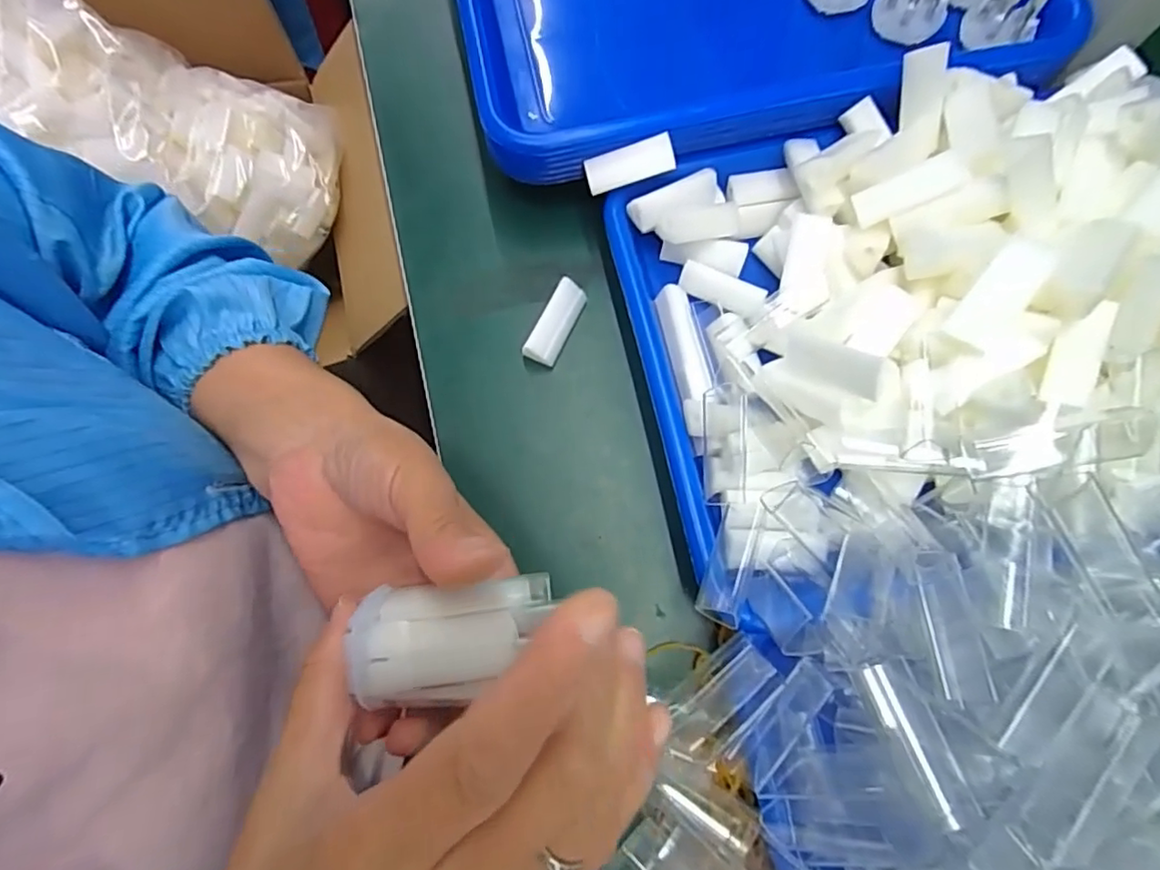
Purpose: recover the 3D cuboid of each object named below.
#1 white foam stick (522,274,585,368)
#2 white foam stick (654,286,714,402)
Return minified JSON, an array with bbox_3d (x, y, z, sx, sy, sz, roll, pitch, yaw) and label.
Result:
[{"bbox_3d":[-0.013,-0.061,0.316,0.016,0.017,0.046,27,77,6],"label":"white foam stick"},{"bbox_3d":[0.054,-0.048,0.303,0.017,0.012,0.063,-12,76,-3],"label":"white foam stick"}]

